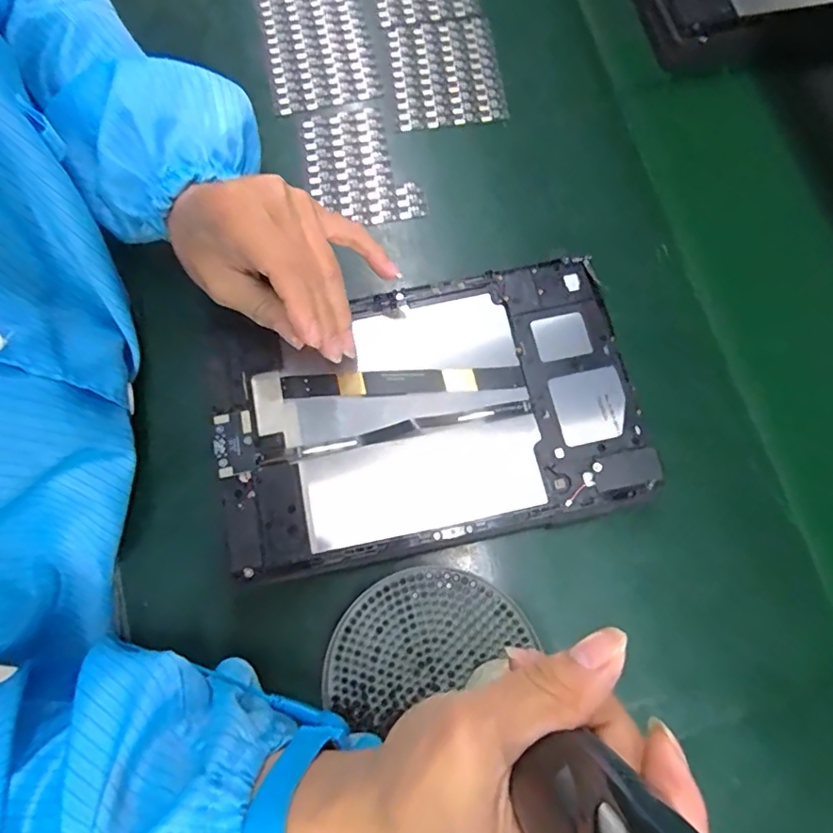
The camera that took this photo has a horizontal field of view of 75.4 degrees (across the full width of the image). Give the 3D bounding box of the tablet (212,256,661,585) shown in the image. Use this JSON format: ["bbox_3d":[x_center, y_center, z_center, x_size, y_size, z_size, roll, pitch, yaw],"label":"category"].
[{"bbox_3d":[0.005,-0.003,0.310,0.232,0.015,0.150,-13,72,-2],"label":"tablet"}]

